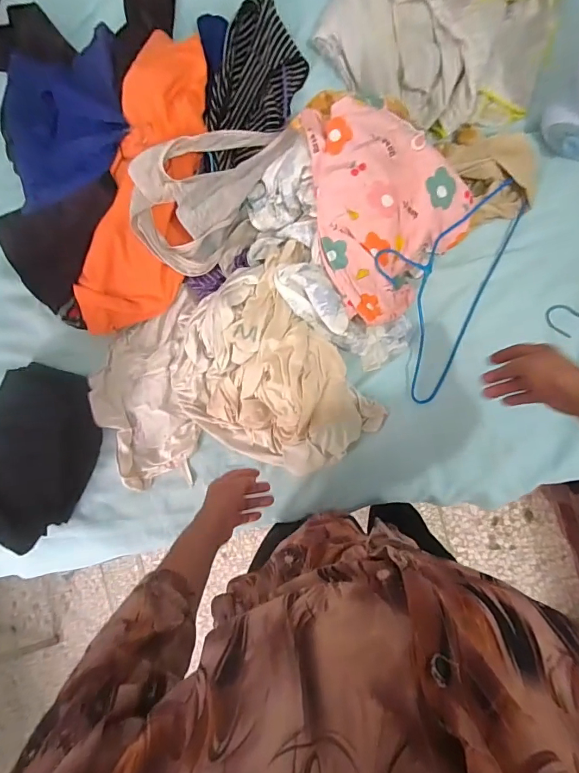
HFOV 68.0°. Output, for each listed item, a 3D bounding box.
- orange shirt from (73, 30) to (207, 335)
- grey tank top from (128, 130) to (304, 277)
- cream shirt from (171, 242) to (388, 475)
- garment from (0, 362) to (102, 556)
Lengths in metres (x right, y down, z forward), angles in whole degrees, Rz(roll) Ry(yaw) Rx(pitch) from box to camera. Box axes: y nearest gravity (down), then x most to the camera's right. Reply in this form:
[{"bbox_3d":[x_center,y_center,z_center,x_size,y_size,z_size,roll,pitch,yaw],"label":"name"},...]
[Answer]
[{"bbox_3d":[-0.251,-0.340,0.762,0.193,0.090,0.525,21,93,8],"label":"orange shirt"},{"bbox_3d":[-0.150,-0.349,0.734,0.225,0.081,0.296,37,95,7],"label":"grey tank top"},{"bbox_3d":[-0.038,-0.010,0.736,0.328,0.086,0.344,-33,85,8],"label":"cream shirt"},{"bbox_3d":[-0.480,0.132,0.808,0.204,0.049,0.332,23,90,-21],"label":"garment"}]

